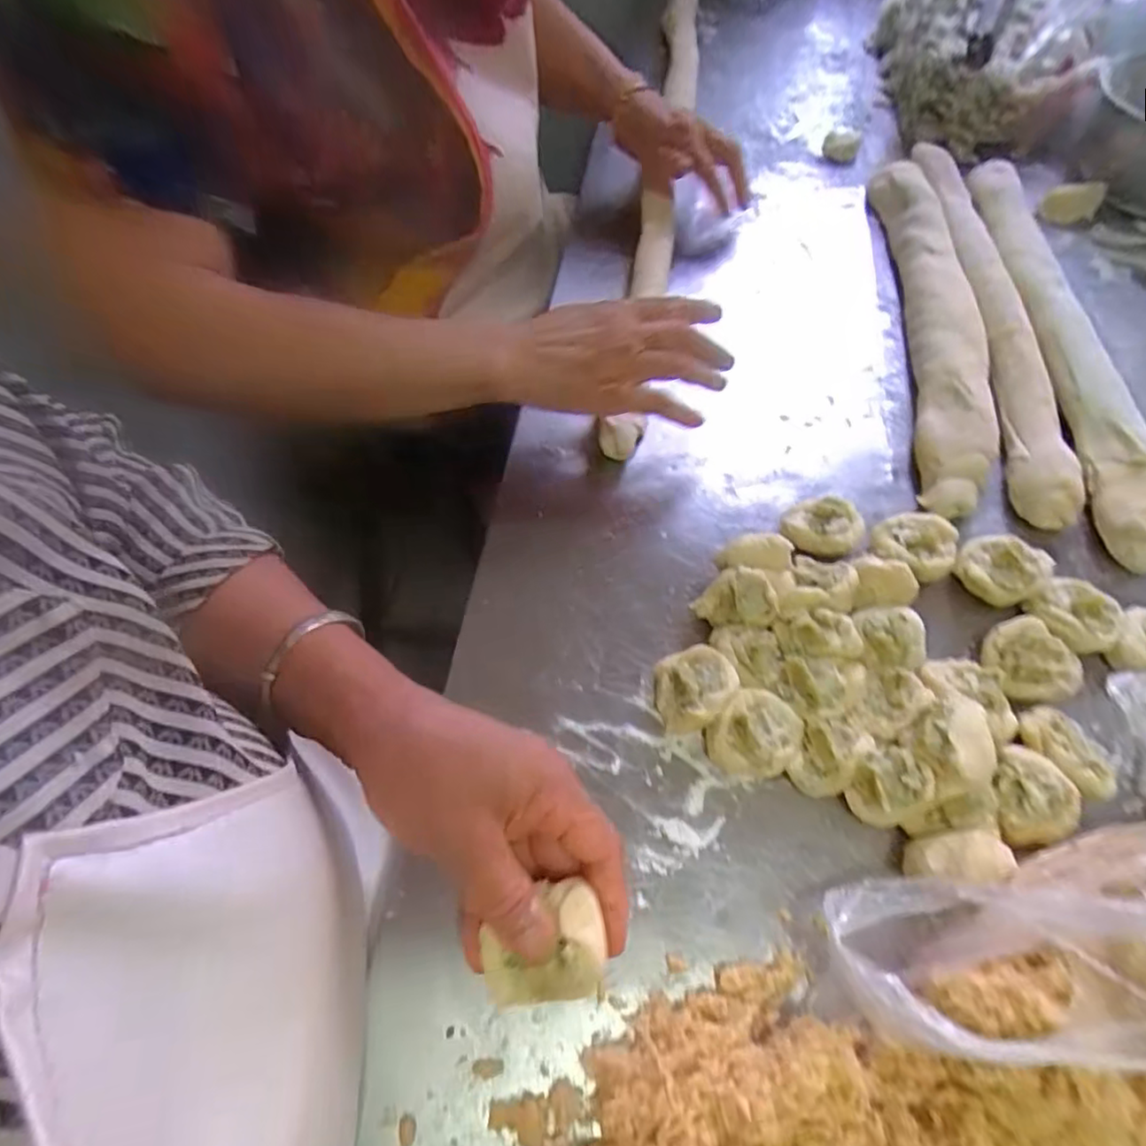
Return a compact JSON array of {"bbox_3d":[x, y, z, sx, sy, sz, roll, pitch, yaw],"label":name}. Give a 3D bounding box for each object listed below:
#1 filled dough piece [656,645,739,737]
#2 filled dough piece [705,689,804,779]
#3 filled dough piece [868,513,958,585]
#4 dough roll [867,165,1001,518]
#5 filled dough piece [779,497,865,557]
[{"bbox_3d":[0.073,0.070,0.378,0.044,0.031,0.045,0,62,0],"label":"filled dough piece"},{"bbox_3d":[0.106,0.095,0.365,0.046,0.029,0.048,0,62,0],"label":"filled dough piece"},{"bbox_3d":[0.232,-0.017,0.422,0.048,0.029,0.048,-32,66,-16],"label":"filled dough piece"},{"bbox_3d":[0.299,-0.215,0.521,0.055,0.038,0.385,6,62,4],"label":"dough roll"},{"bbox_3d":[0.170,-0.032,0.422,0.048,0.019,0.037,31,67,16],"label":"filled dough piece"}]

